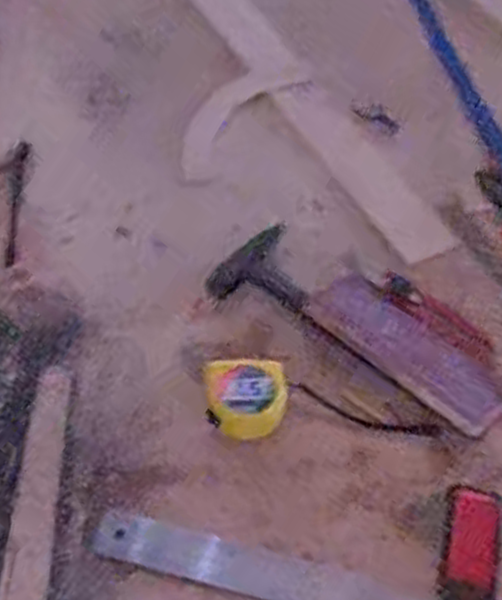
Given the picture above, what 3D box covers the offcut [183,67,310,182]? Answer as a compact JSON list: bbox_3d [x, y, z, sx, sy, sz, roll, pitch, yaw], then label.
[{"bbox_3d":[-0.020,-0.207,0.896,0.071,0.014,0.207,30,60,18],"label":"offcut"}]

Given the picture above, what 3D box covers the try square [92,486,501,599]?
[{"bbox_3d":[0.039,0.184,0.625,0.301,0.015,0.117,10,56,5],"label":"try square"}]

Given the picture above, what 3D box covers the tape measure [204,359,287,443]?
[{"bbox_3d":[-0.004,0.083,0.670,0.066,0.031,0.065,-1,56,-2],"label":"tape measure"}]

